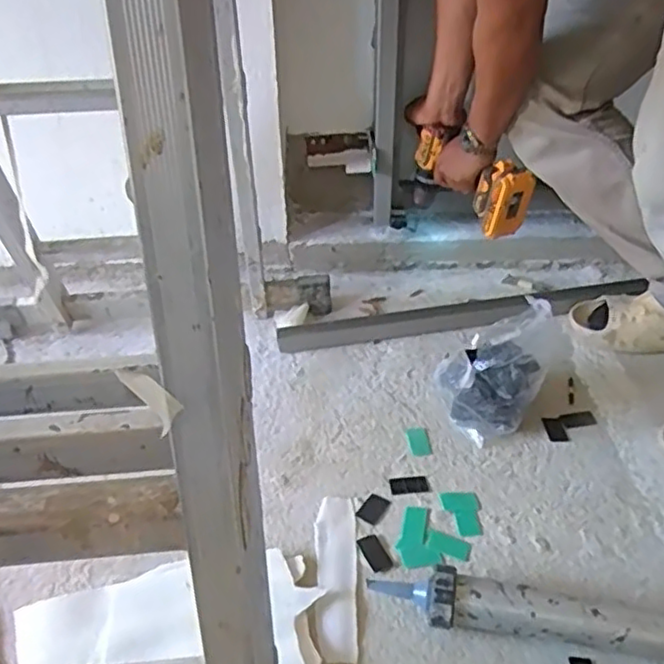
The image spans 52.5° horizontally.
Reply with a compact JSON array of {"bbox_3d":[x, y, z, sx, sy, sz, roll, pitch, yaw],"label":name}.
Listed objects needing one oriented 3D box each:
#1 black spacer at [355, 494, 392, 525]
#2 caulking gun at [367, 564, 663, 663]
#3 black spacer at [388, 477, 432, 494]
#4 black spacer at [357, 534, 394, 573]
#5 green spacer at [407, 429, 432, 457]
[{"bbox_3d":[0.057,0.237,0.902,0.033,0.004,0.045,23,45,26],"label":"black spacer"},{"bbox_3d":[0.327,0.294,0.774,0.546,0.062,0.187,4,39,6],"label":"caulking gun"},{"bbox_3d":[0.107,0.212,0.933,0.054,0.004,0.027,-5,39,-5],"label":"black spacer"},{"bbox_3d":[0.054,0.280,0.848,0.027,0.006,0.052,-18,42,-20],"label":"black spacer"},{"bbox_3d":[0.129,0.163,0.991,0.032,0.004,0.053,-4,39,-4],"label":"green spacer"}]

